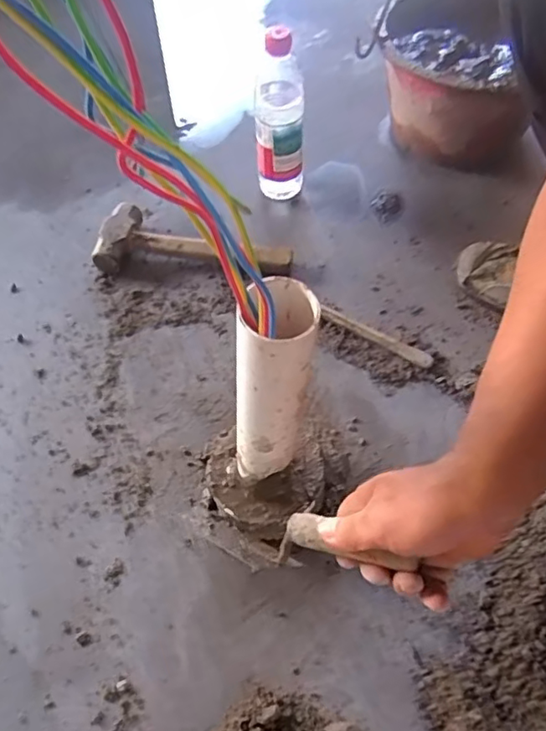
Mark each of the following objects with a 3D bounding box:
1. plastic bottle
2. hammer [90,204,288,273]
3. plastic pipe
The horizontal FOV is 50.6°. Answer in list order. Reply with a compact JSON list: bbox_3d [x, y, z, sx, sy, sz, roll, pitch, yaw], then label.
[{"bbox_3d":[0.008,-0.322,0.763,0.065,0.229,0.051,-2,57,0],"label":"plastic bottle"},{"bbox_3d":[-0.103,-0.148,0.759,0.252,0.042,0.098,12,58,9],"label":"hammer"},{"bbox_3d":[-0.002,0.019,0.427,0.060,0.206,0.050,-8,57,-3],"label":"plastic pipe"}]

